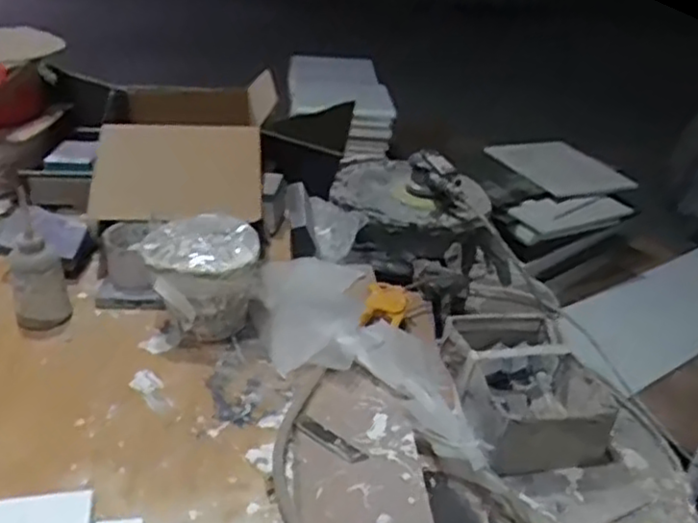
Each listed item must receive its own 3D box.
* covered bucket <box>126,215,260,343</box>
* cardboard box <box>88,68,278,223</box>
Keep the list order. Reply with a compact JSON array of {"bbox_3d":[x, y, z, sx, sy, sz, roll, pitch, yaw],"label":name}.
[{"bbox_3d":[-0.177,0.022,0.854,0.131,0.112,0.121,4,29,-2],"label":"covered bucket"},{"bbox_3d":[-0.260,-0.186,1.139,0.269,0.116,0.338,0,30,-8],"label":"cardboard box"}]

